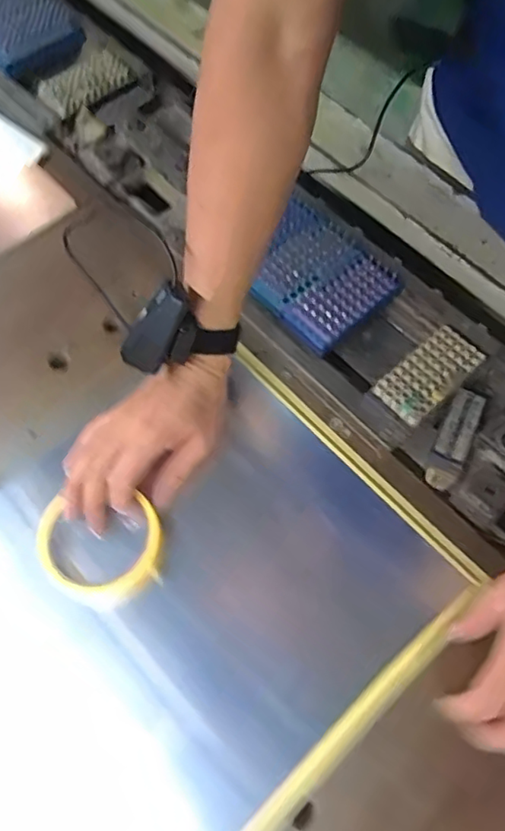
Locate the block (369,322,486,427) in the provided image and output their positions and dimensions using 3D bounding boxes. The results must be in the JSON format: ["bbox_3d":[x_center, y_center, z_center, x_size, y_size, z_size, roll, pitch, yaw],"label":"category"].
[{"bbox_3d":[0.164,-0.038,0.565,0.104,0.016,0.050,-39,70,-18],"label":"block"}]

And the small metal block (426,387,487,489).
[{"bbox_3d":[0.186,0.021,0.557,0.028,0.012,0.104,23,66,11],"label":"small metal block"}]

